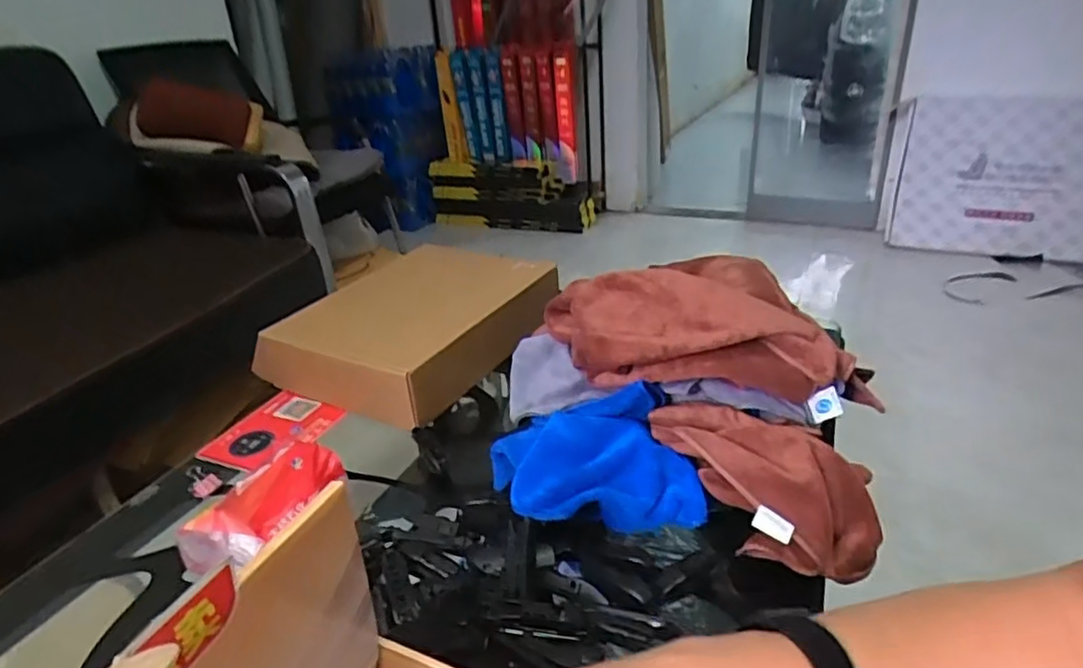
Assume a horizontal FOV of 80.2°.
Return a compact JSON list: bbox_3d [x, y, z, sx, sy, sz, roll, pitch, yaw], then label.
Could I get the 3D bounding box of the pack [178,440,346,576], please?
[{"bbox_3d":[-0.257,0.159,0.618,0.069,0.057,0.151,11,30,27],"label":"pack"}]

